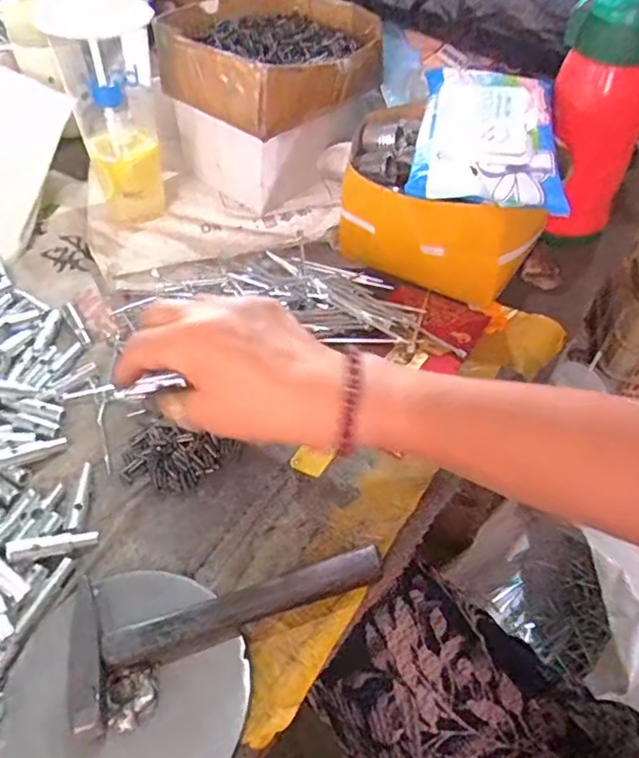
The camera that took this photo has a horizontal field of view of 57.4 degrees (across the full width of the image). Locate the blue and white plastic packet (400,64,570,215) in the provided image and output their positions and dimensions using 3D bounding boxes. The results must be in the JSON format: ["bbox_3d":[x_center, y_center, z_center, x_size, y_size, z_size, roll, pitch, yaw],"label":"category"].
[{"bbox_3d":[0.133,-0.193,0.455,0.108,0.028,0.159,11,52,6],"label":"blue and white plastic packet"}]

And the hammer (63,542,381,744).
[{"bbox_3d":[-0.054,0.122,0.330,0.172,0.026,0.070,-21,55,-18],"label":"hammer"}]

